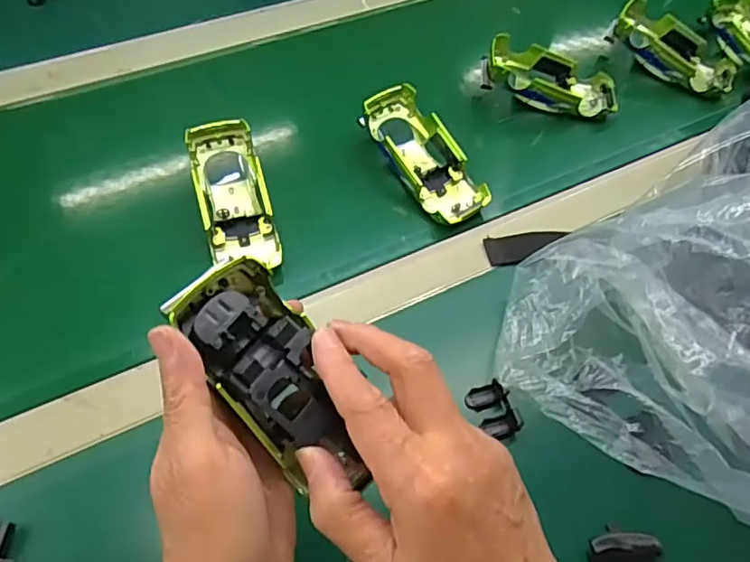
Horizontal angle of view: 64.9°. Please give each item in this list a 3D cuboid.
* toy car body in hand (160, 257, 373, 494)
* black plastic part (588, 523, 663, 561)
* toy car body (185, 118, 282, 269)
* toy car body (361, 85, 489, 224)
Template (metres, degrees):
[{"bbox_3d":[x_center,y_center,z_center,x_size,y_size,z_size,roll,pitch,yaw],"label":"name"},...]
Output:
[{"bbox_3d":[-0.048,0.045,0.278,0.048,0.035,0.113,-30,76,-21],"label":"toy car body in hand"},{"bbox_3d":[0.148,0.157,0.352,0.040,0.012,0.023,-9,58,-10],"label":"black plastic part"},{"bbox_3d":[-0.114,-0.066,0.475,0.053,0.032,0.132,-16,74,-14],"label":"toy car body"},{"bbox_3d":[0.041,-0.107,0.512,0.057,0.031,0.135,-28,77,-21],"label":"toy car body"}]

